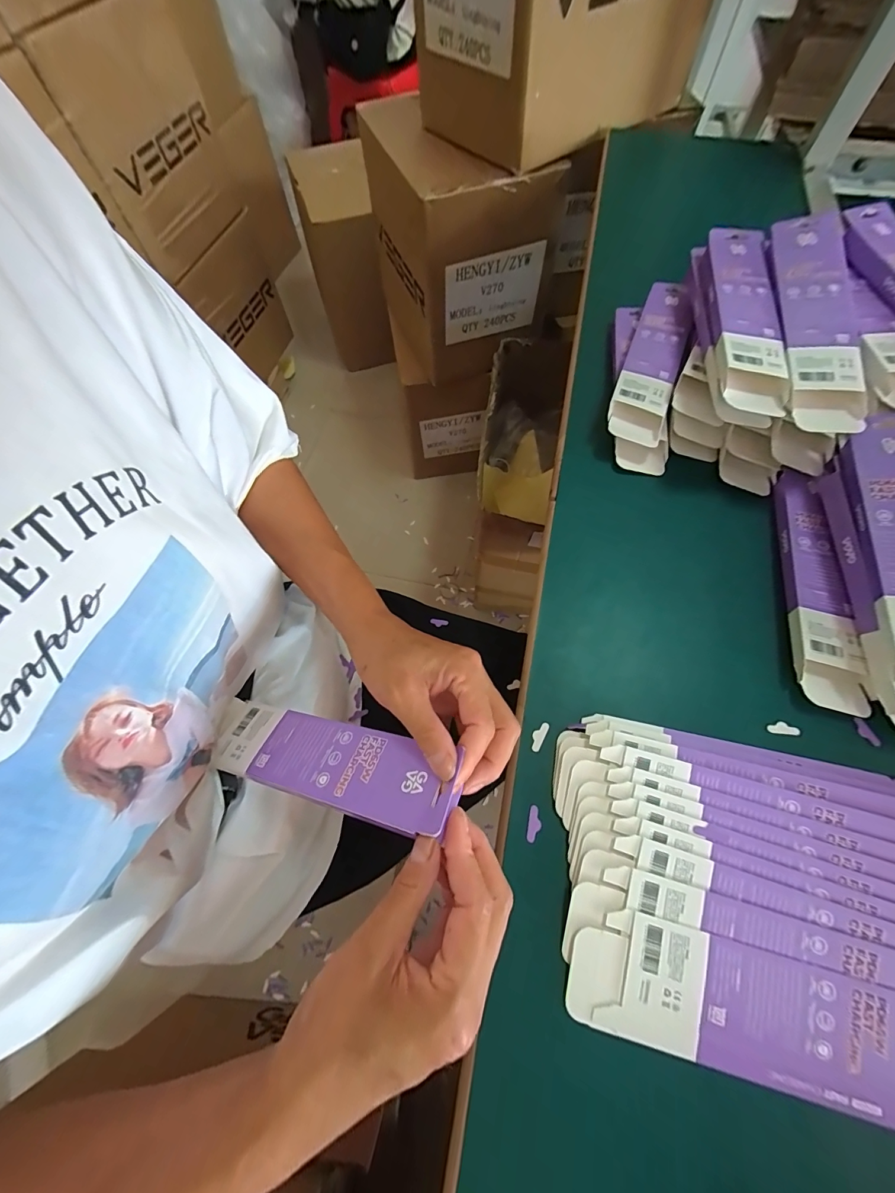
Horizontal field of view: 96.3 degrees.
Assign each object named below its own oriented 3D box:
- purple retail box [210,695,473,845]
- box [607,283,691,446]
[{"bbox_3d":[-0.087,0.109,0.271,0.200,0.018,0.052,5,65,28],"label":"purple retail box"},{"bbox_3d":[0.210,-0.244,0.410,0.051,0.021,0.207,19,68,10],"label":"box"}]

